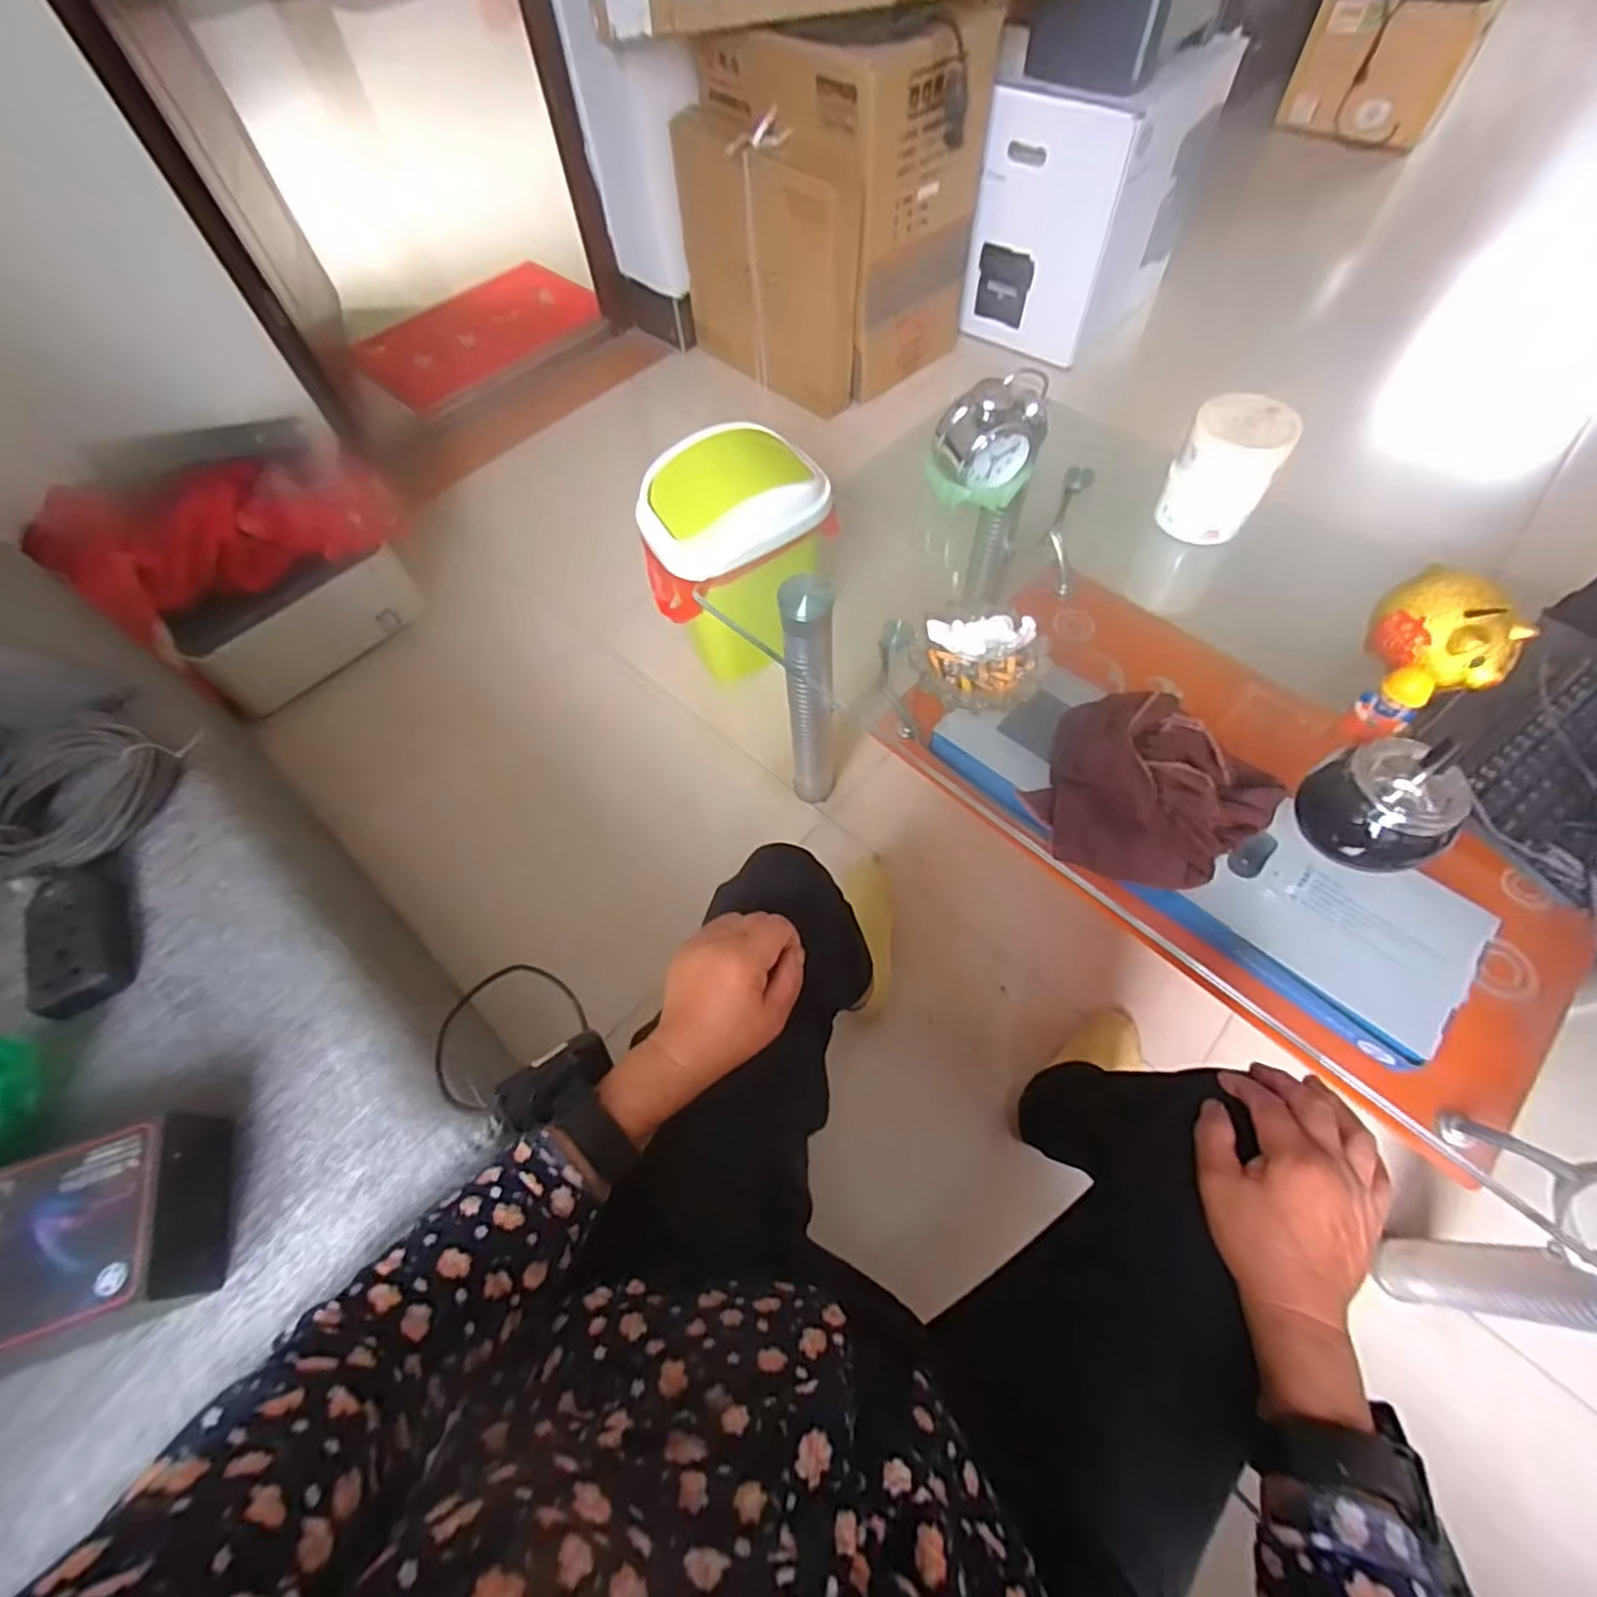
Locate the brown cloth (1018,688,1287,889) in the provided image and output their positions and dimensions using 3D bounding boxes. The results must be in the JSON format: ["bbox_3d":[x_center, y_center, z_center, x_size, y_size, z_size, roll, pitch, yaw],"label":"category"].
[{"bbox_3d":[0.303,-0.010,0.580,0.180,0.062,0.176,29,66,18],"label":"brown cloth"}]

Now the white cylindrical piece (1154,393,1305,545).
[{"bbox_3d":[0.475,-0.365,0.760,0.098,0.112,0.104,-1,60,2],"label":"white cylindrical piece"}]

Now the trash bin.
[{"bbox_3d":[-0.093,-0.406,1.149,0.288,0.358,0.202,-28,63,-13],"label":"trash bin"}]

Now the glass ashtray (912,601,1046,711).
[{"bbox_3d":[0.176,-0.137,0.663,0.122,0.032,0.112,-1,60,2],"label":"glass ashtray"}]

